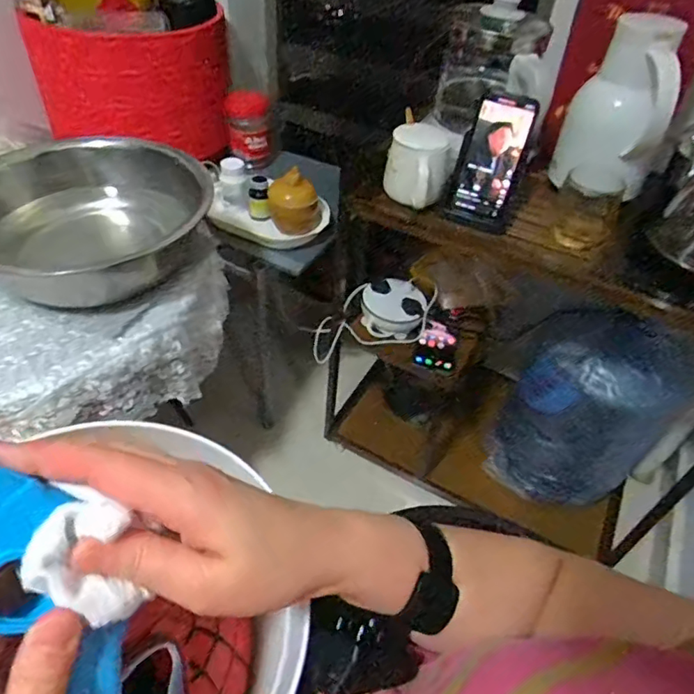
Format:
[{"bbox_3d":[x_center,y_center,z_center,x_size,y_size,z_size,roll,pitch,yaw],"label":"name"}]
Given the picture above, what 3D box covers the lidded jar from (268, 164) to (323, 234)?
[{"bbox_3d":[-0.101,-0.278,1.043,0.101,0.103,0.086,-1,46,-6],"label":"lidded jar"}]

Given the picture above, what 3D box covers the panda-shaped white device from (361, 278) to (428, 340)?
[{"bbox_3d":[0.092,-0.075,1.067,0.124,0.078,0.099,7,45,2],"label":"panda-shaped white device"}]

